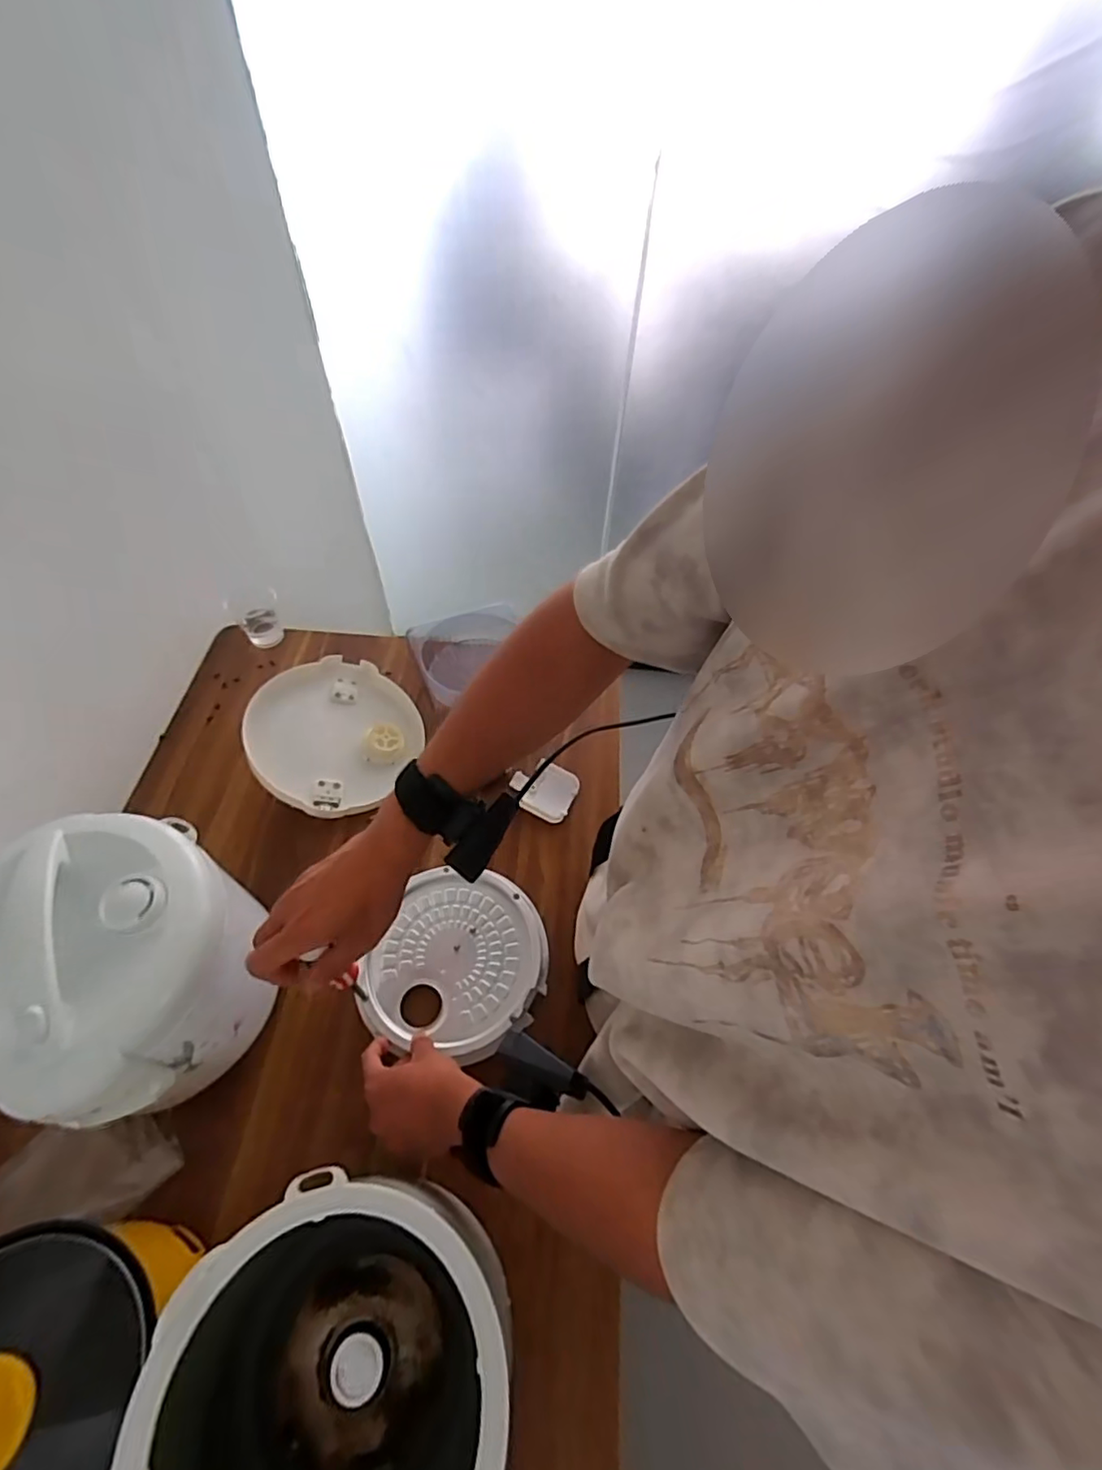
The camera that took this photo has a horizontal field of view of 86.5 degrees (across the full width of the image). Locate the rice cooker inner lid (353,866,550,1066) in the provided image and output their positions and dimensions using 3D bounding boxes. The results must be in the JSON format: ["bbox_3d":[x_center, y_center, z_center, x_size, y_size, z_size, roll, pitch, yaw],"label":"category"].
[{"bbox_3d":[-0.095,0.236,0.622,0.172,0.017,0.186,1,55,-2],"label":"rice cooker inner lid"}]

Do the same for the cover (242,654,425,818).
[{"bbox_3d":[-0.269,-0.006,0.734,0.196,0.033,0.203,39,54,6],"label":"cover"}]

